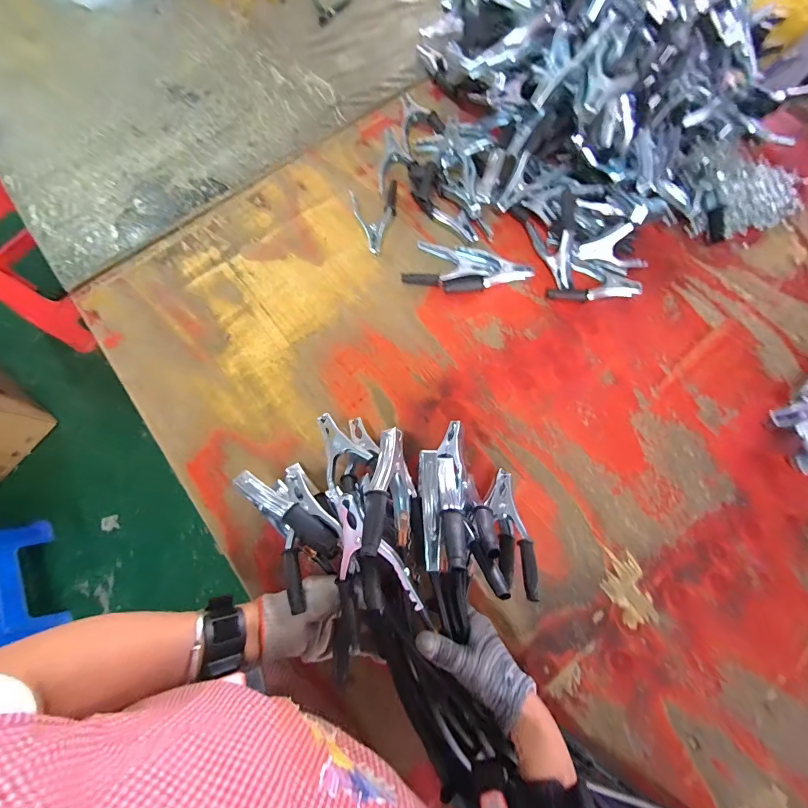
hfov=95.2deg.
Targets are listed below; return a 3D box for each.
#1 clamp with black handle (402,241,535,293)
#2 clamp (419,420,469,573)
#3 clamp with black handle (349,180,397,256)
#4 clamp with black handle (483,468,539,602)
[{"bbox_3d":[0.103,-0.222,0.600,0.194,0.027,0.085,3,75,3],"label":"clamp with black handle"},{"bbox_3d":[0.045,0.098,0.438,0.053,0.058,0.203,6,39,3],"label":"clamp"},{"bbox_3d":[-0.042,-0.316,0.632,0.082,0.028,0.141,-11,75,-1],"label":"clamp with black handle"},{"bbox_3d":[0.125,0.149,0.440,0.033,0.075,0.136,-6,73,-1],"label":"clamp with black handle"}]

